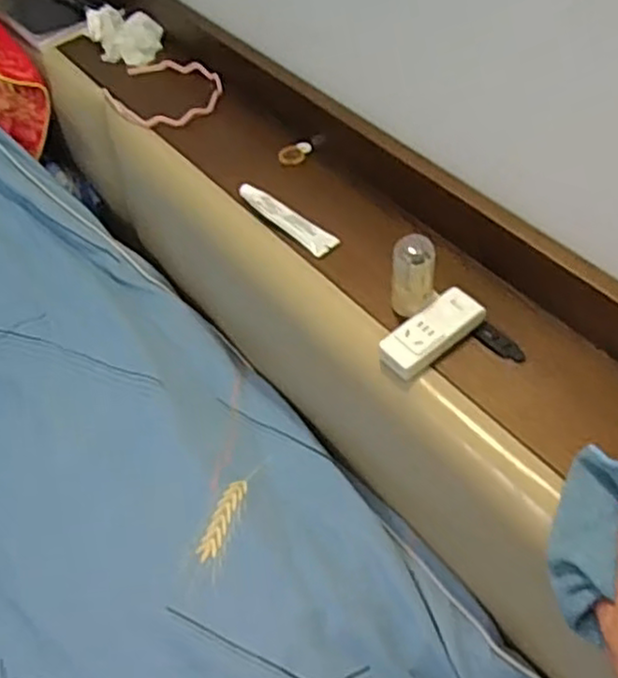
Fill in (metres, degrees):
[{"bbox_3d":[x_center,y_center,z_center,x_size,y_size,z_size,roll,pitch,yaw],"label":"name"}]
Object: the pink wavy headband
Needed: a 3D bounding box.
[{"bbox_3d":[-0.178,-0.307,0.884,0.126,0.008,0.148,-29,54,-18],"label":"pink wavy headband"}]

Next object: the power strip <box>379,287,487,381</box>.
[{"bbox_3d":[0.104,-0.006,0.608,0.093,0.020,0.040,-34,56,-22],"label":"power strip"}]

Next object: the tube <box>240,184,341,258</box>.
[{"bbox_3d":[-0.023,-0.124,0.725,0.029,0.016,0.123,-38,57,-24],"label":"tube"}]

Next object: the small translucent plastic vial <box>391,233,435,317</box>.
[{"bbox_3d":[0.089,-0.051,0.612,0.036,0.075,0.028,3,51,7],"label":"small translucent plastic vial"}]

